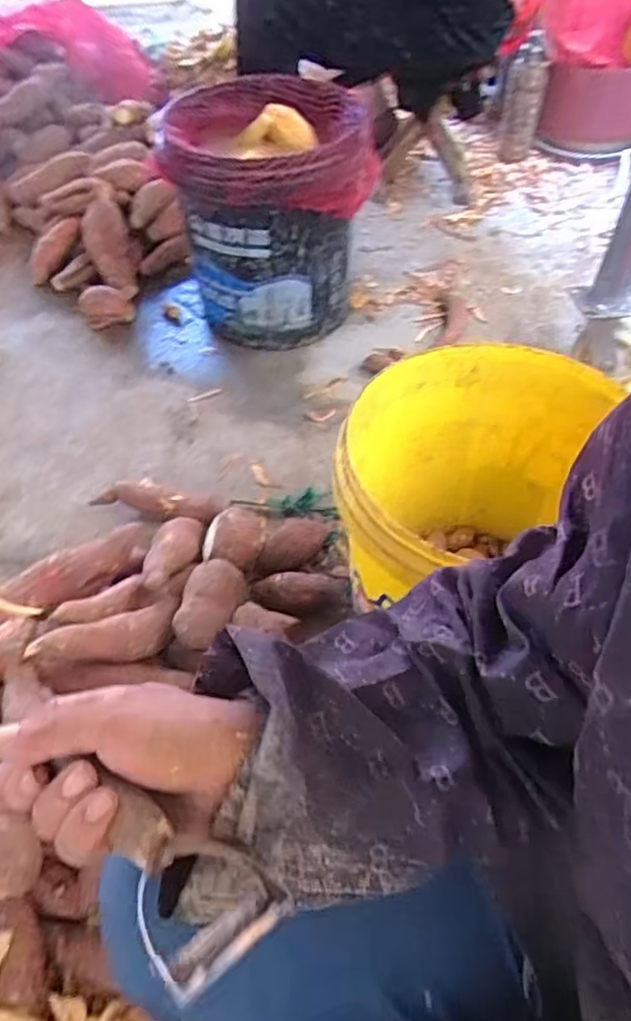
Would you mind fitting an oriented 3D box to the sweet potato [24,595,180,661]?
[{"bbox_3d":[-0.224,0.137,0.693,0.189,0.040,0.057,-6,42,-45],"label":"sweet potato"}]

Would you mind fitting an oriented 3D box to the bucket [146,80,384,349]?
[{"bbox_3d":[-0.070,-0.526,1.158,0.317,0.367,0.306,0,50,0],"label":"bucket"}]

